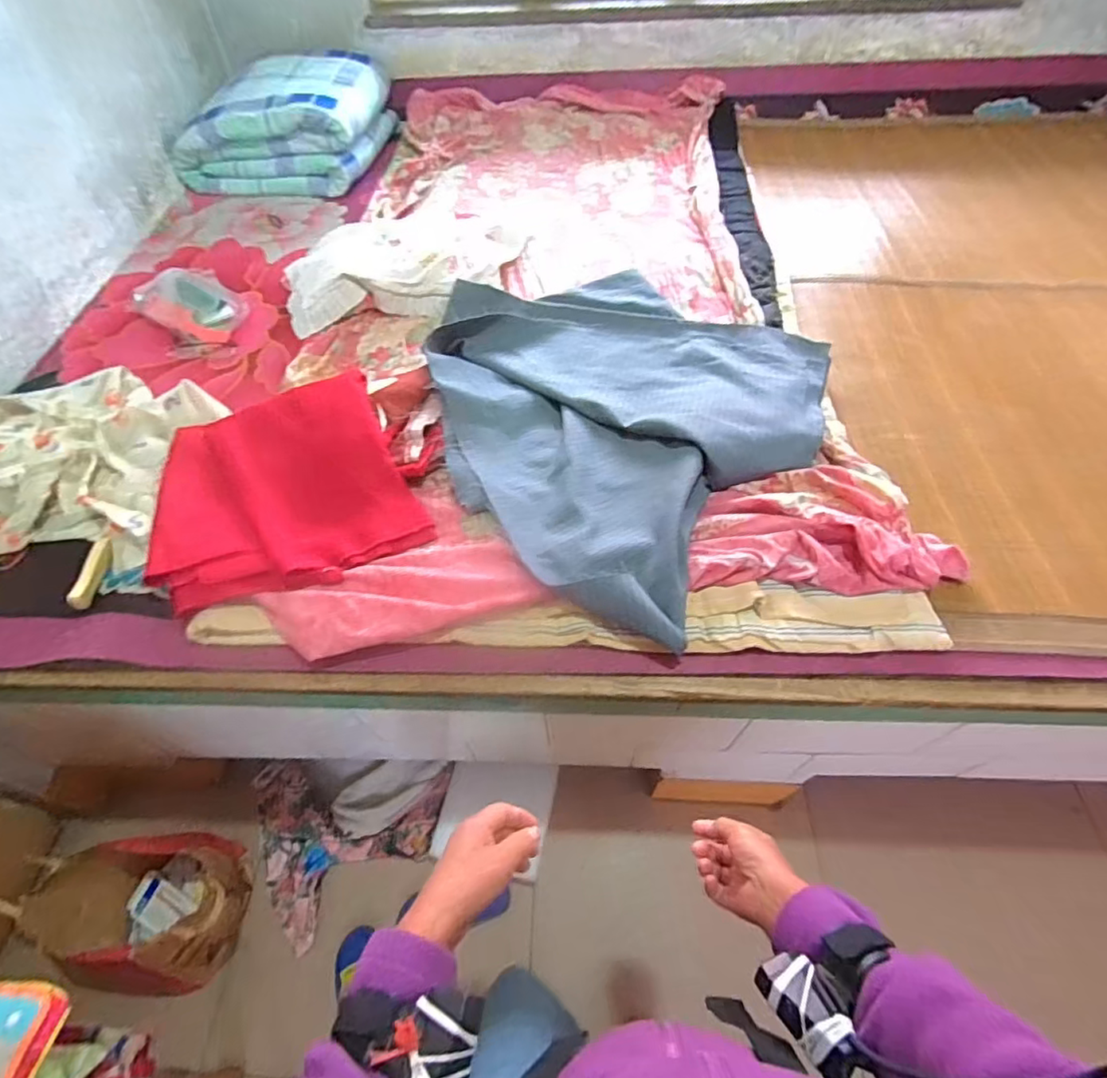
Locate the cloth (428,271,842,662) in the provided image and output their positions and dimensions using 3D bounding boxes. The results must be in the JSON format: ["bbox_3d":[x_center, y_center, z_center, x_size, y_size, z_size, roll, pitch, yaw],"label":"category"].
[{"bbox_3d":[0.080,-0.273,1.016,0.702,0.089,0.796,-39,62,-23],"label":"cloth"}]

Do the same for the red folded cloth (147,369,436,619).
[{"bbox_3d":[-0.410,-0.089,0.875,0.368,0.070,0.380,-16,56,-10],"label":"red folded cloth"}]

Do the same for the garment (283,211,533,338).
[{"bbox_3d":[-0.312,-0.631,1.278,0.558,0.075,0.401,-16,56,-10],"label":"garment"}]

